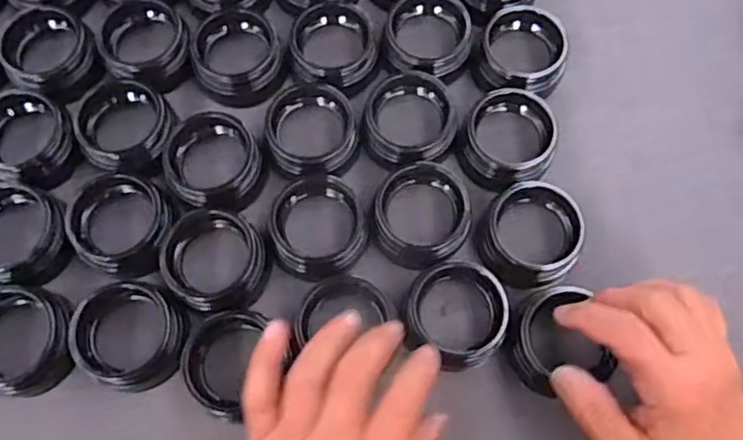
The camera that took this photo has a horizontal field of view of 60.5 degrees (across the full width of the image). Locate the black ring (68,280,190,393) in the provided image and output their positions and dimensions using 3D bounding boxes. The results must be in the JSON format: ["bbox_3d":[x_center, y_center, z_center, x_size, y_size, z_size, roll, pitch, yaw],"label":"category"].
[{"bbox_3d":[-0.149,0.071,0.391,0.059,0.038,0.062,0,71,0],"label":"black ring"}]

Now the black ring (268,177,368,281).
[{"bbox_3d":[-0.034,0.004,0.409,0.060,0.034,0.055,0,71,0],"label":"black ring"}]

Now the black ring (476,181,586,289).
[{"bbox_3d":[0.105,0.009,0.419,0.063,0.030,0.063,0,71,0],"label":"black ring"}]

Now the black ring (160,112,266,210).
[{"bbox_3d":[-0.105,-0.039,0.429,0.063,0.030,0.057,-3,71,-1],"label":"black ring"}]

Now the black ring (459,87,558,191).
[{"bbox_3d":[0.095,-0.056,0.438,0.063,0.038,0.059,0,71,0],"label":"black ring"}]

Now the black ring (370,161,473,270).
[{"bbox_3d":[0.035,-0.004,0.420,0.062,0.036,0.064,0,71,0],"label":"black ring"}]

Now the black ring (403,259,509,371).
[{"bbox_3d":[0.055,0.058,0.400,0.061,0.030,0.064,0,71,0],"label":"black ring"}]

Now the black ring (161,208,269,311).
[{"bbox_3d":[-0.099,0.024,0.401,0.059,0.025,0.066,-42,76,-13],"label":"black ring"}]

